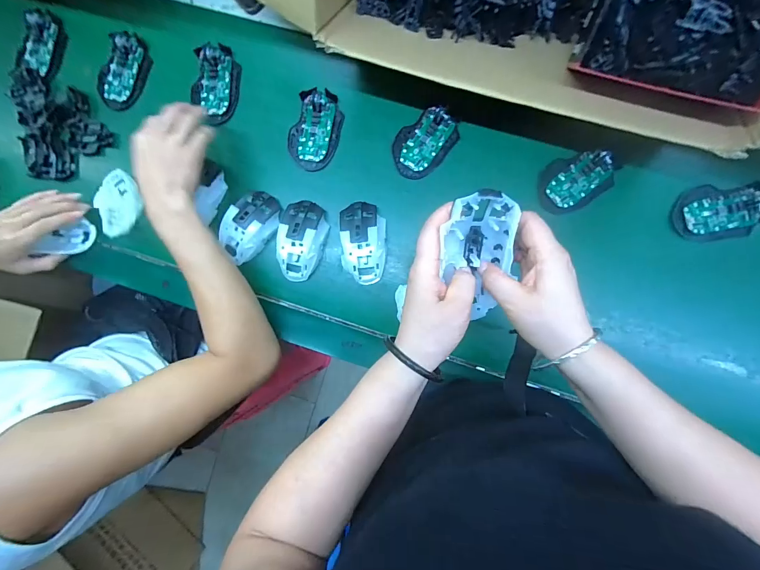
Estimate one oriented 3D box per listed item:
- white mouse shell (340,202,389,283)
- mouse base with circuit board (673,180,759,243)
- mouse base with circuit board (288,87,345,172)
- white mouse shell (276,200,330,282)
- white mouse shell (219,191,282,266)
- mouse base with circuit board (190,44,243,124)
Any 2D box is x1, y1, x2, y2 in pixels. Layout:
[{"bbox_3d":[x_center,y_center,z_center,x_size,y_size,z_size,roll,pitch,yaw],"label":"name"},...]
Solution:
[{"bbox_3d":[-0.022,-0.060,0.513,0.066,0.053,0.116,-1,86,4],"label":"white mouse shell"},{"bbox_3d":[0.461,-0.099,0.473,0.107,0.022,0.073,-7,90,5],"label":"mouse base with circuit board"},{"bbox_3d":[-0.096,-0.232,0.521,0.072,0.017,0.115,20,92,4],"label":"mouse base with circuit board"},{"bbox_3d":[-0.116,-0.065,0.518,0.070,0.047,0.118,8,87,5],"label":"white mouse shell"},{"bbox_3d":[-0.195,-0.085,0.522,0.066,0.040,0.116,33,89,6],"label":"white mouse shell"},{"bbox_3d":[-0.253,-0.306,0.535,0.070,0.017,0.119,10,92,5],"label":"mouse base with circuit board"}]

